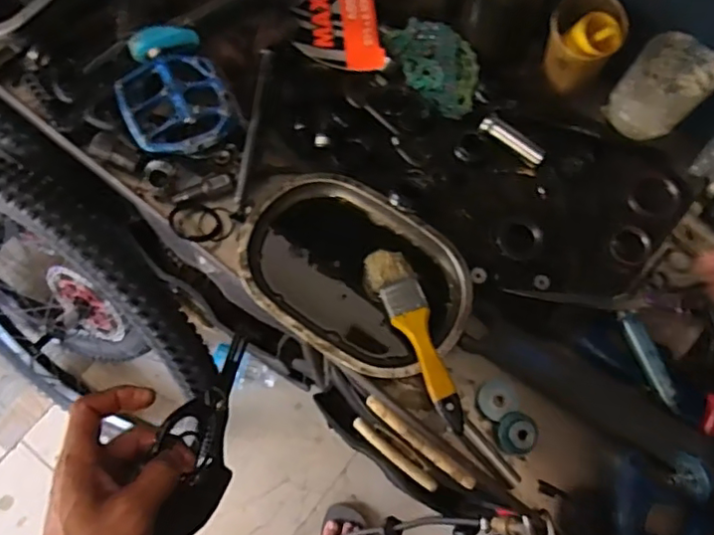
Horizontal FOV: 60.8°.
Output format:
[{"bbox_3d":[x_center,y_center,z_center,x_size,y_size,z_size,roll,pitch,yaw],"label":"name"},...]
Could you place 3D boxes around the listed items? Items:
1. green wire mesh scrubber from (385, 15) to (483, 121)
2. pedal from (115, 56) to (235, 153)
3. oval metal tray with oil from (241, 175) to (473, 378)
[{"bbox_3d":[0.085,-0.212,0.633,0.056,0.038,0.112,-39,77,-13],"label":"green wire mesh scrubber"},{"bbox_3d":[-0.178,-0.159,0.597,0.098,0.026,0.093,-25,74,-9],"label":"pedal"},{"bbox_3d":[-0.002,0.007,0.572,0.212,0.026,0.153,37,75,10],"label":"oval metal tray with oil"}]

